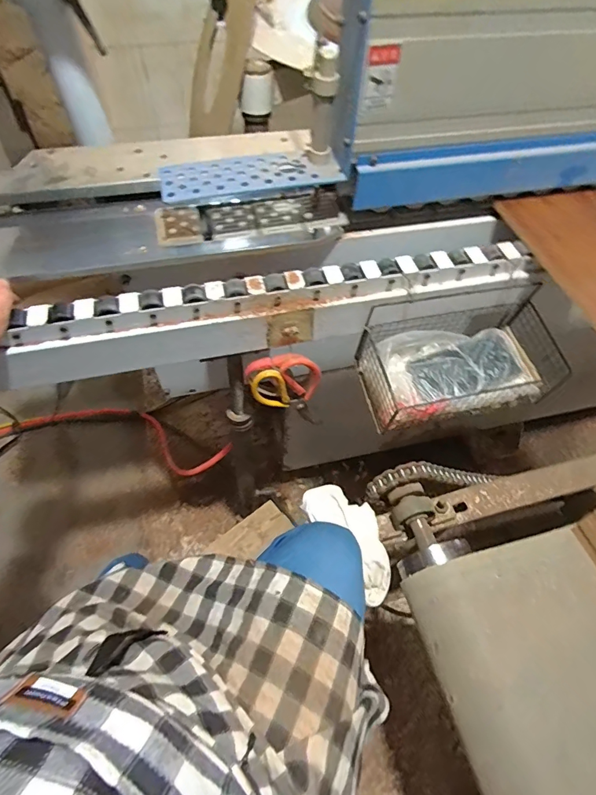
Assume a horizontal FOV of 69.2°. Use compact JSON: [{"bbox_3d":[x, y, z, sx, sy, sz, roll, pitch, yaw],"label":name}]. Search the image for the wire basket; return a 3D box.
[{"bbox_3d":[0.231,-0.054,0.618,0.257,0.108,0.132,-11,59,-9],"label":"wire basket"}]

